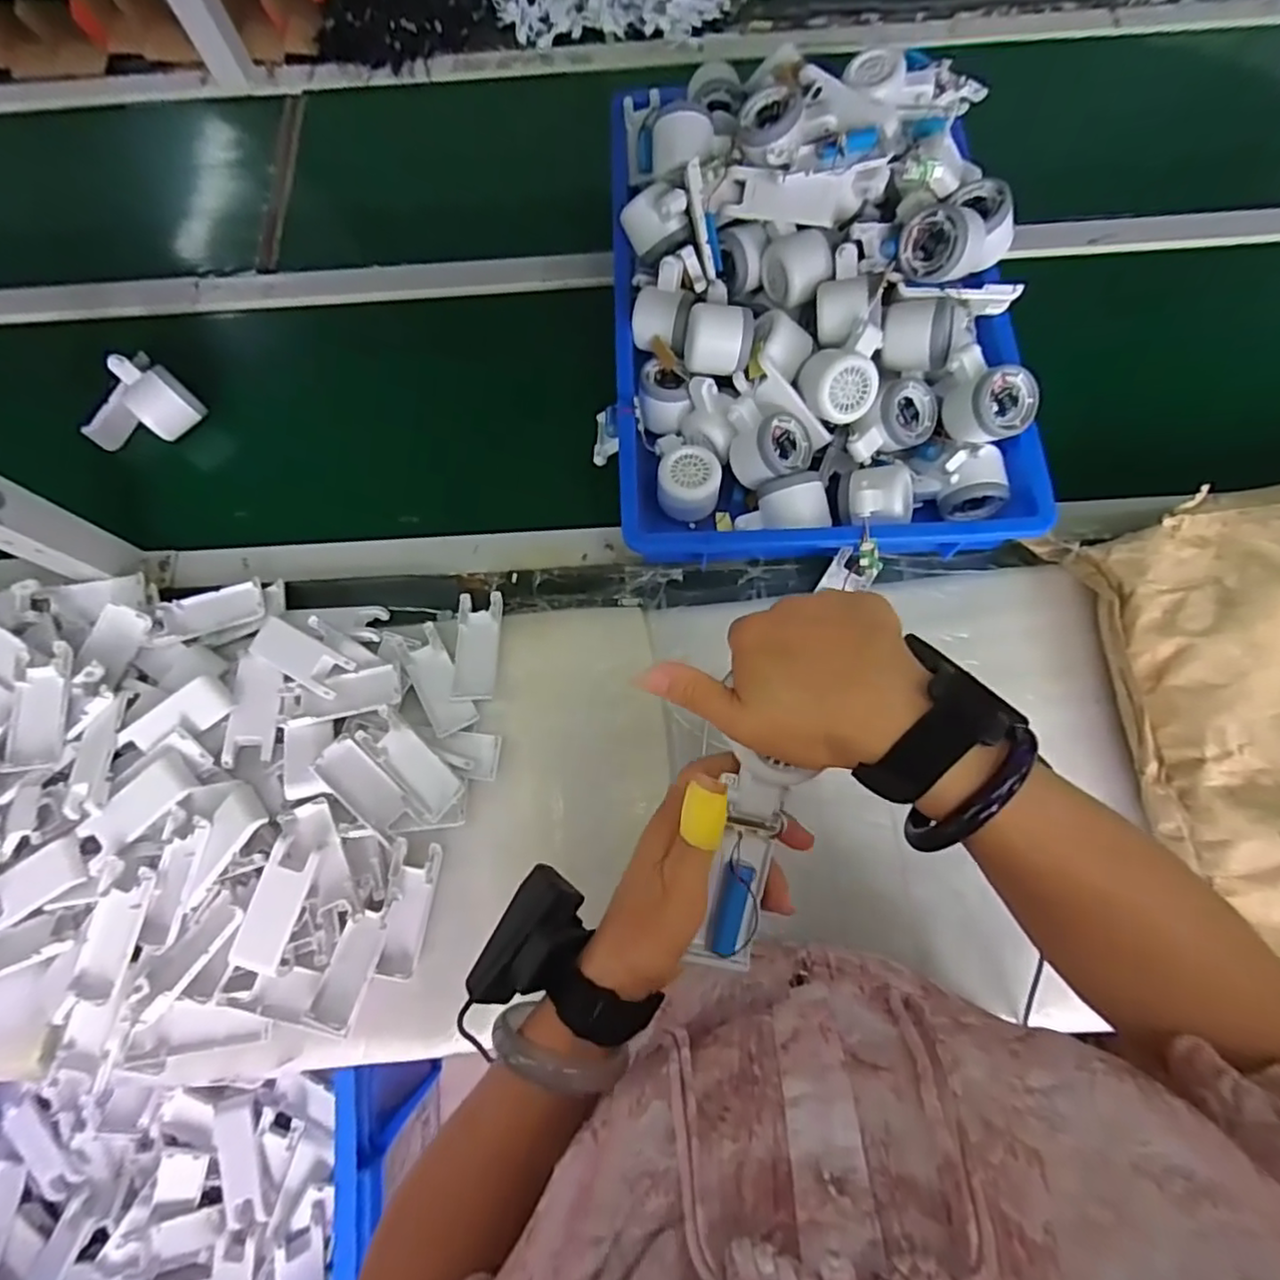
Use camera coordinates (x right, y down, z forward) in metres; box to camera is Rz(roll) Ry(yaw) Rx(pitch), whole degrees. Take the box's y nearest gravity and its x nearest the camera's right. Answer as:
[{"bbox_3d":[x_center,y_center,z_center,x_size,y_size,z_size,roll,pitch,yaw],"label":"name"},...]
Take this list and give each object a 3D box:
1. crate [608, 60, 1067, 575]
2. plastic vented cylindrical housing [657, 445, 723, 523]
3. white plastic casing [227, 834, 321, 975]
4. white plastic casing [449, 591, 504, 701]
[{"bbox_3d":[0.156,-0.335,0.605,0.374,0.139,0.525,-2,73,1],"label":"crate"},{"bbox_3d":[0.046,-0.145,0.593,0.057,0.033,0.062,8,74,4],"label":"plastic vented cylindrical housing"},{"bbox_3d":[-0.286,0.212,0.505,0.037,0.022,0.097,16,74,6],"label":"white plastic casing"},{"bbox_3d":[-0.147,0.004,0.575,0.039,0.007,0.101,-1,73,1],"label":"white plastic casing"}]

